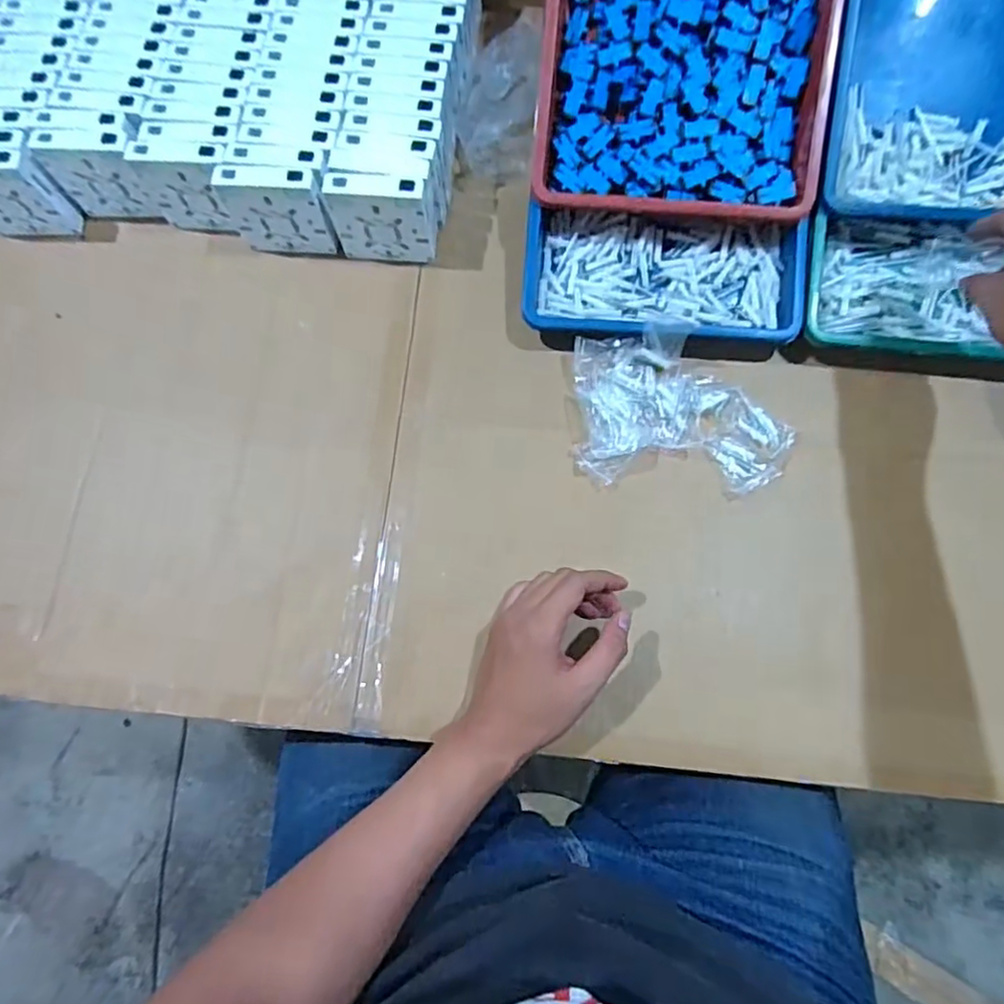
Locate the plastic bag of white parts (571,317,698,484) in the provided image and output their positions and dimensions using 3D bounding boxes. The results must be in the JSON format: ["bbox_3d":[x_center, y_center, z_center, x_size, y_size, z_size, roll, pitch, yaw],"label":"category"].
[{"bbox_3d":[0.113,-0.085,0.533,0.097,0.043,0.126,1,74,2],"label":"plastic bag of white parts"}]

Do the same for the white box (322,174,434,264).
[{"bbox_3d":[-0.107,-0.255,0.567,0.087,0.082,0.025,5,74,3],"label":"white box"}]

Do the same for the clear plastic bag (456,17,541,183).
[{"bbox_3d":[-0.002,-0.397,0.610,0.074,0.059,0.155,3,74,3],"label":"clear plastic bag"}]

